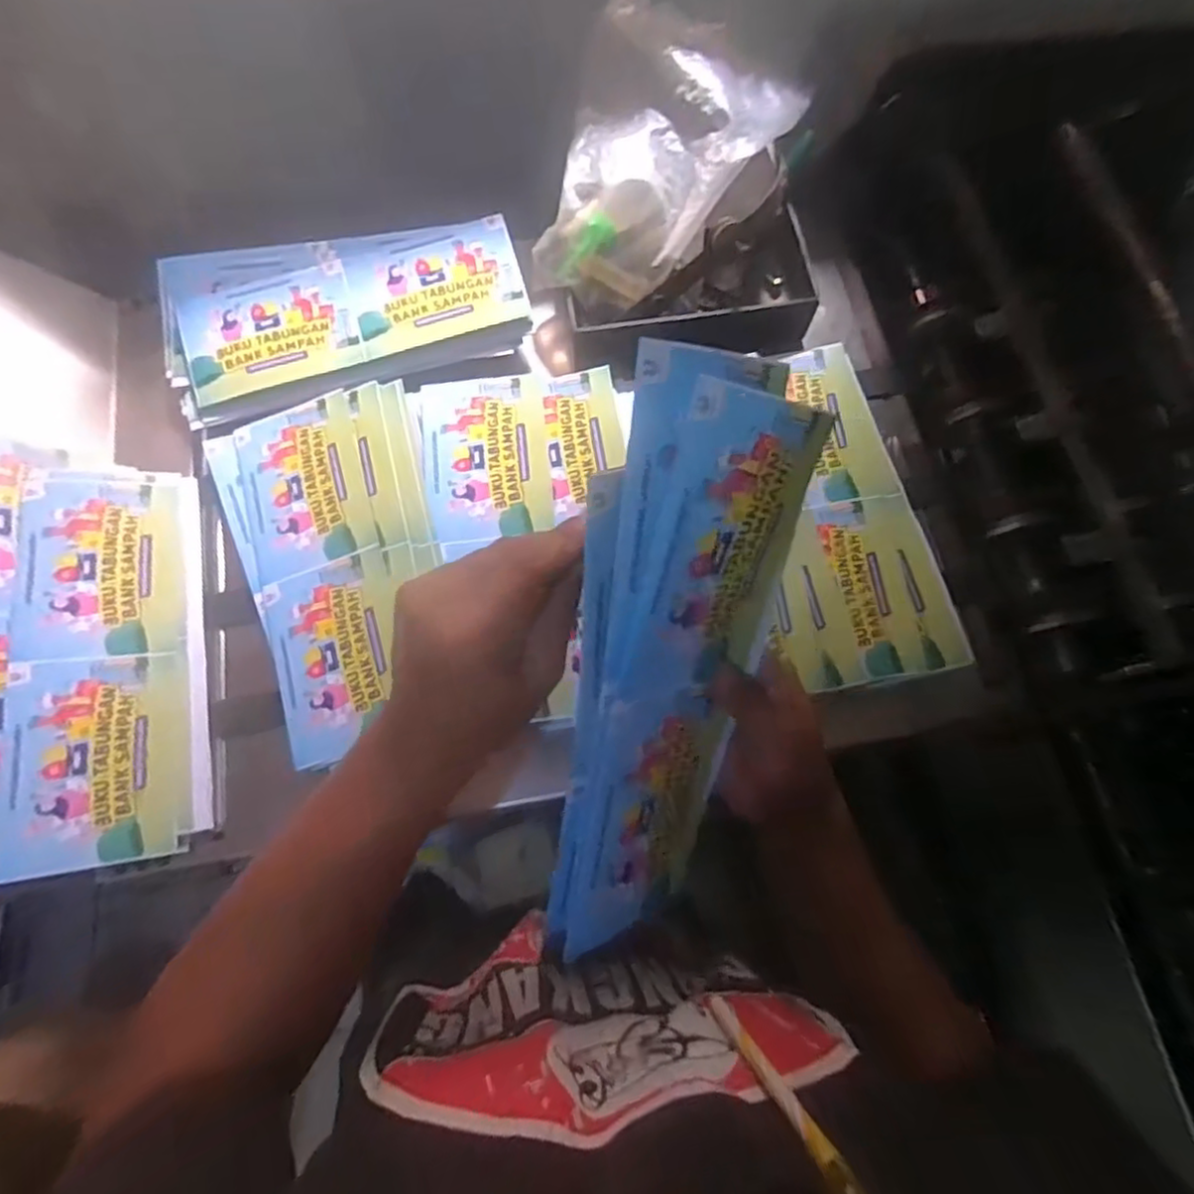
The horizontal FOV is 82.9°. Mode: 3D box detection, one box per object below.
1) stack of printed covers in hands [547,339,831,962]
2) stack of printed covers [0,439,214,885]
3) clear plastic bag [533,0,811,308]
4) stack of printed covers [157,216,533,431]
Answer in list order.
[{"bbox_3d":[0.047,0.038,0.356,0.137,0.309,0.019,-8,24,-35],"label":"stack of printed covers in hands"},{"bbox_3d":[-0.406,0.033,0.520,0.175,0.017,0.335,-2,71,-32],"label":"stack of printed covers"},{"bbox_3d":[0.064,-0.379,0.611,0.188,0.122,0.237,18,72,5],"label":"clear plastic bag"},{"bbox_3d":[-0.229,-0.259,0.613,0.321,0.035,0.159,-9,72,-5],"label":"stack of printed covers"}]

